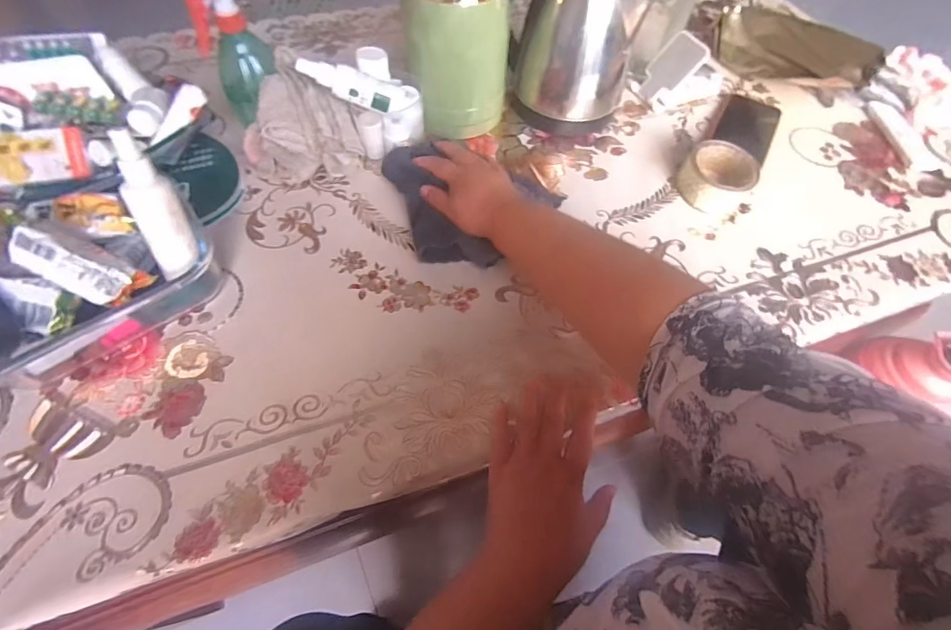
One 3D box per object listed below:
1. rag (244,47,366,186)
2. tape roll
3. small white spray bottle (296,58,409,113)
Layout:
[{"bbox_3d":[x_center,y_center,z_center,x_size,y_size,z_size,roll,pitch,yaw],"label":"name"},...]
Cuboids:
[{"bbox_3d":[-0.216,-0.222,0.505,0.144,0.091,0.110,36,65,16],"label":"rag"},{"bbox_3d":[0.312,-0.179,0.534,0.088,0.041,0.081,1,60,-2],"label":"tape roll"},{"bbox_3d":[-0.135,-0.257,0.464,0.118,0.028,0.029,11,52,-20],"label":"small white spray bottle"}]

